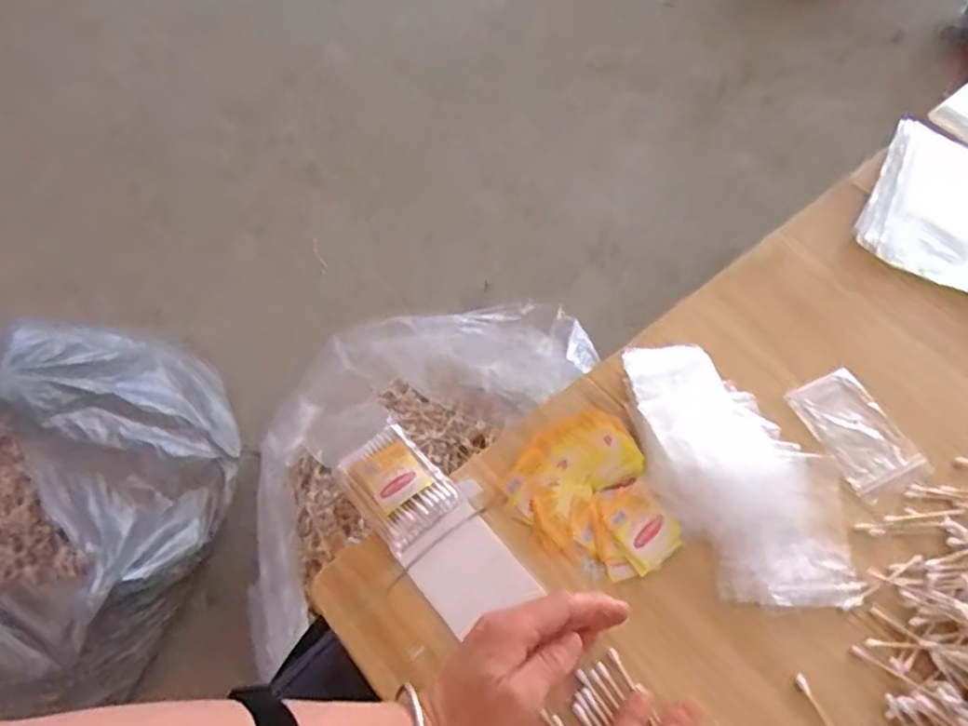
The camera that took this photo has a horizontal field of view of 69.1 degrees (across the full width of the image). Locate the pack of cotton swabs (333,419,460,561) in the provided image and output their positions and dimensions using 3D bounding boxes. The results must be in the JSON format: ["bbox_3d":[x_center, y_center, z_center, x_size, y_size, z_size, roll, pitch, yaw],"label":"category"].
[{"bbox_3d":[-0.061,0.083,0.484,0.057,0.018,0.078,-35,67,-23],"label":"pack of cotton swabs"}]

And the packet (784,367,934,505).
[{"bbox_3d":[0.275,0.053,0.523,0.062,0.008,0.096,-23,62,-14],"label":"packet"}]

